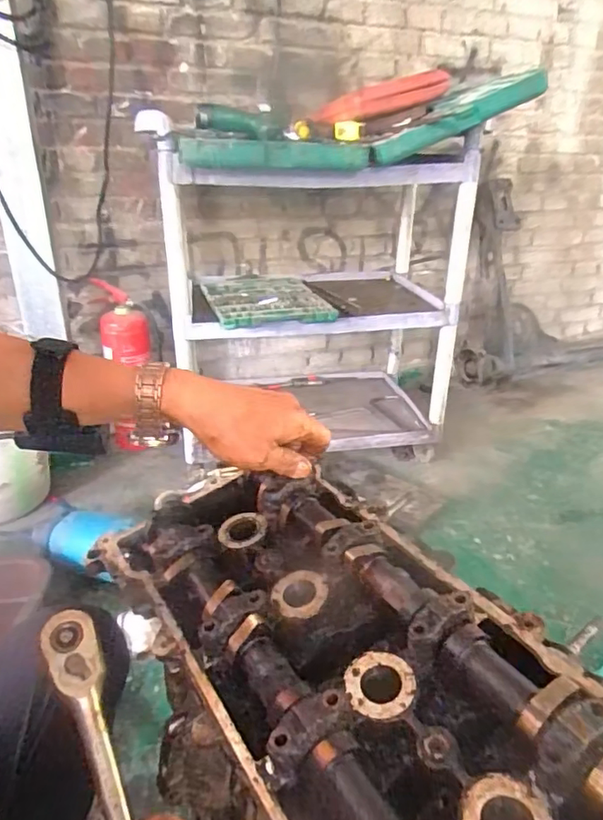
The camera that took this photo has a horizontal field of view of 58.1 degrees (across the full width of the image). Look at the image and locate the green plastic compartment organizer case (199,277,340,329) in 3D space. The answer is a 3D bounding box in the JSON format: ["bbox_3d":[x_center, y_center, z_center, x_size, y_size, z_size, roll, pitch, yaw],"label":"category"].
[{"bbox_3d":[-0.100,-0.289,1.405,0.292,0.032,0.367,-5,29,-14],"label":"green plastic compartment organizer case"}]

